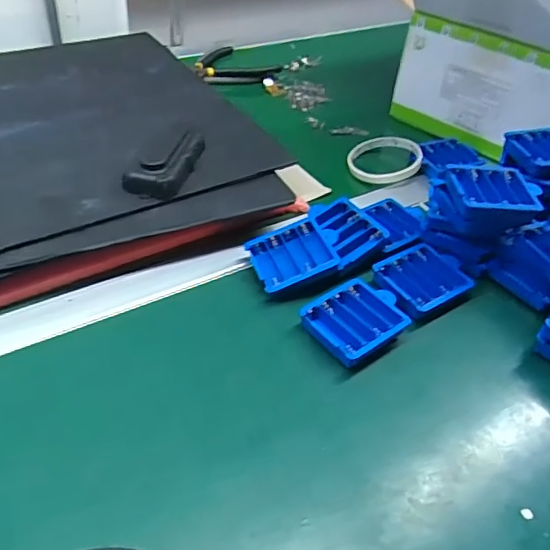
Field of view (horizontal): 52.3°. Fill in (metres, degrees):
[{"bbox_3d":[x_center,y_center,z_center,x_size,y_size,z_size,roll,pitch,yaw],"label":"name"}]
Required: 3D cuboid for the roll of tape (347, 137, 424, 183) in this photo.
[{"bbox_3d":[0.128,-0.134,0.654,0.080,0.013,0.092,-33,44,-18],"label":"roll of tape"}]

